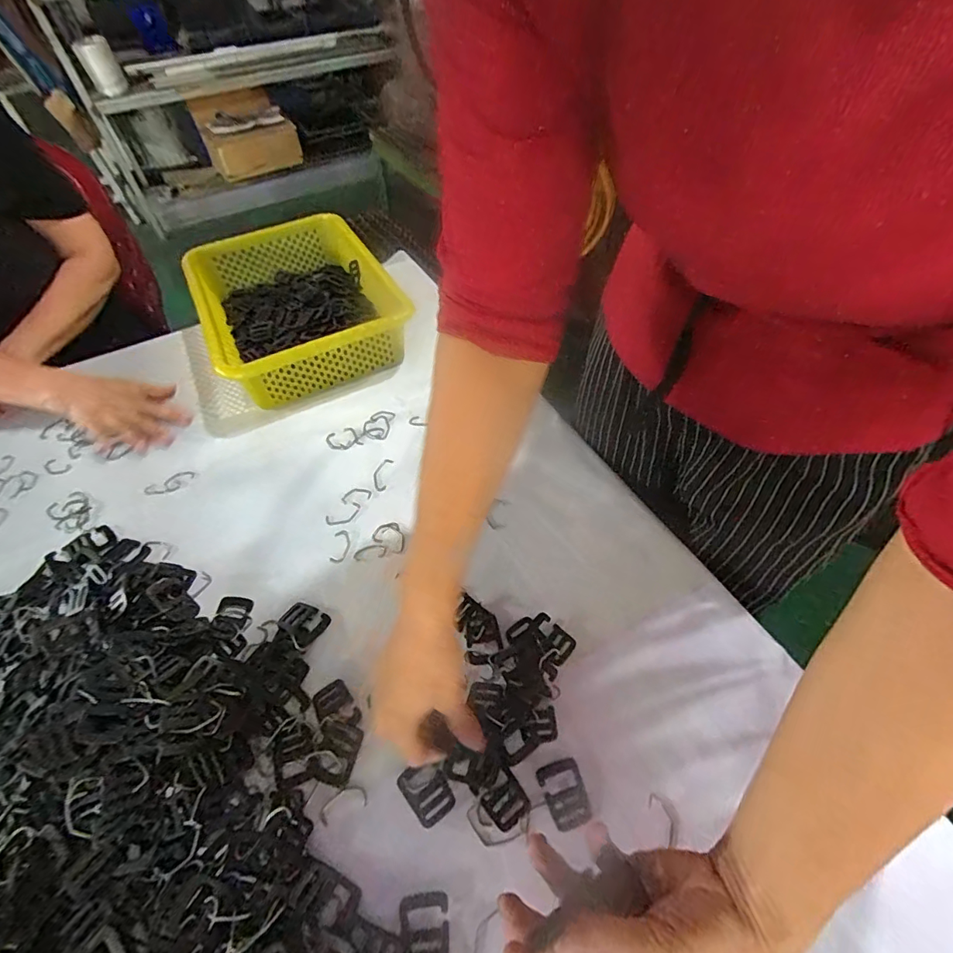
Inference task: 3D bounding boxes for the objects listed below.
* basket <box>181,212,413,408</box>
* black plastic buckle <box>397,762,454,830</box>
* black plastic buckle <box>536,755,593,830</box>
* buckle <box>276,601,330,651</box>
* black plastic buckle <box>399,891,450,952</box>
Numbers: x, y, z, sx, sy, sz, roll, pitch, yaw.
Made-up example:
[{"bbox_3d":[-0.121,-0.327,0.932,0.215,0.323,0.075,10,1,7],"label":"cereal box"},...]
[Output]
[{"bbox_3d":[-0.270,-0.256,0.728,0.251,0.095,0.355,-24,54,-16],"label":"basket"},{"bbox_3d":[-0.038,0.241,0.372,0.032,0.004,0.043,-34,57,-23],"label":"black plastic buckle"},{"bbox_3d":[0.067,0.240,0.367,0.033,0.004,0.042,-15,52,-9],"label":"black plastic buckle"},{"bbox_3d":[-0.165,0.139,0.461,0.044,0.005,0.036,26,57,22],"label":"buckle"},{"bbox_3d":[-0.035,0.304,0.320,0.032,0.004,0.043,-6,51,-2],"label":"black plastic buckle"}]

